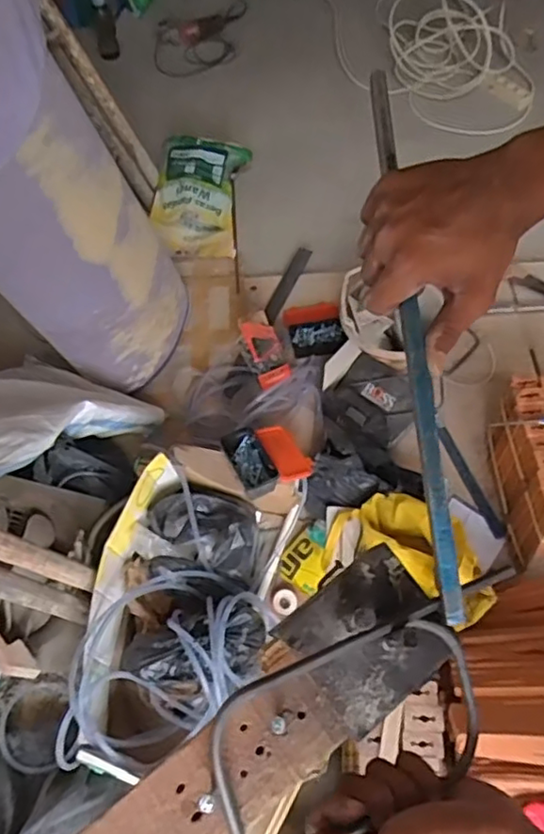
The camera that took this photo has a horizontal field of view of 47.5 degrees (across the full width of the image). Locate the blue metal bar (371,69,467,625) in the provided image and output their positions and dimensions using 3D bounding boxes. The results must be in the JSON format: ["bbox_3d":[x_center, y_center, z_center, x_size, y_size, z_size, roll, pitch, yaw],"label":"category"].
[{"bbox_3d":[0.091,-0.062,0.405,0.014,0.018,0.374,-4,76,-3],"label":"blue metal bar"}]

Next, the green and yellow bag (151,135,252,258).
[{"bbox_3d":[-0.214,-0.661,1.820,0.245,0.159,0.337,7,62,3],"label":"green and yellow bag"}]

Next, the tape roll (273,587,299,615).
[{"bbox_3d":[0.028,0.392,1.310,0.051,0.013,0.055,0,62,-1],"label":"tape roll"}]

